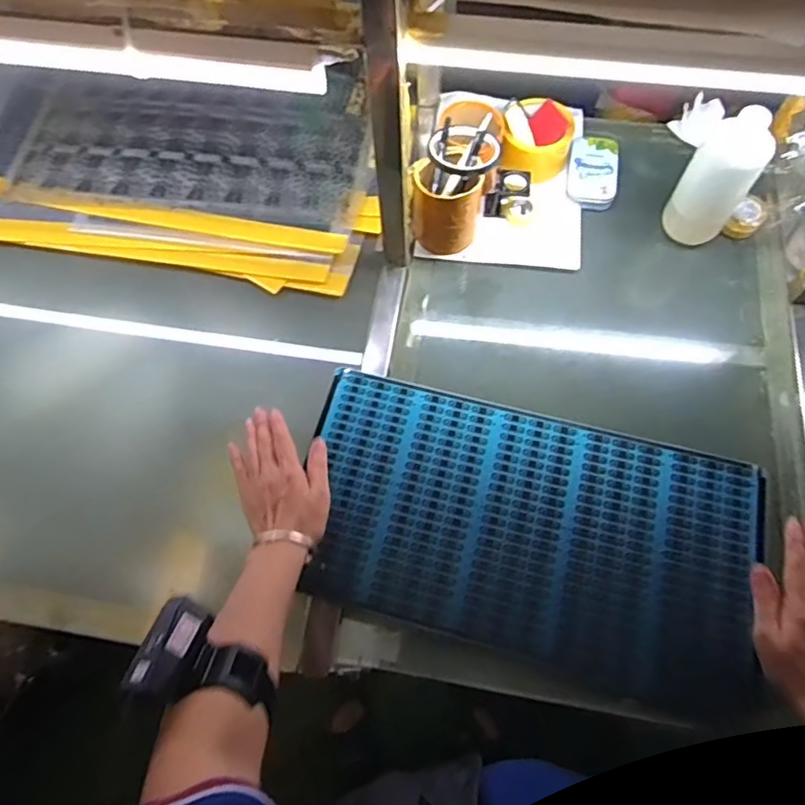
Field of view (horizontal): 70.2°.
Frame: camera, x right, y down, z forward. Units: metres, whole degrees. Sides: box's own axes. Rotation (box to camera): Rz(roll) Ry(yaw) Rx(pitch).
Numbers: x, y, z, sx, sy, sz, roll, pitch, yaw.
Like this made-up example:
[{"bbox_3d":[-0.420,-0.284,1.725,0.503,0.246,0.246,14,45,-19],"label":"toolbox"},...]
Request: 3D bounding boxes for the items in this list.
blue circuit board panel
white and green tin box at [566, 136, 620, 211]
[{"bbox_3d":[0.130,0.135,0.612,0.475,0.011,0.266,14,67,7],"label":"blue circuit board panel"},{"bbox_3d":[0.256,-0.313,0.774,0.066,0.018,0.113,9,66,5],"label":"white and green tin box"}]

